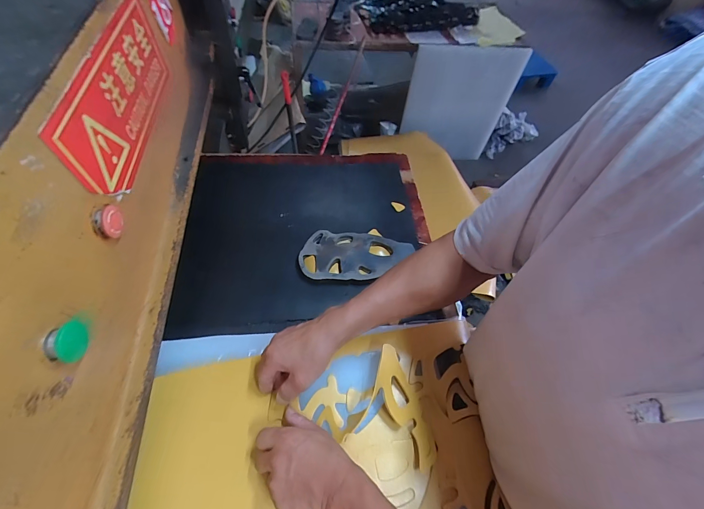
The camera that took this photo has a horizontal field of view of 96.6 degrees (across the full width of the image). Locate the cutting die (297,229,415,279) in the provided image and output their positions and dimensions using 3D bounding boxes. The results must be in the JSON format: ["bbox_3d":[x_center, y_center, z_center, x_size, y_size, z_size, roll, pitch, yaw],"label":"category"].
[{"bbox_3d":[0.010,0.007,0.626,0.216,0.029,0.107,2,57,4],"label":"cutting die"}]

